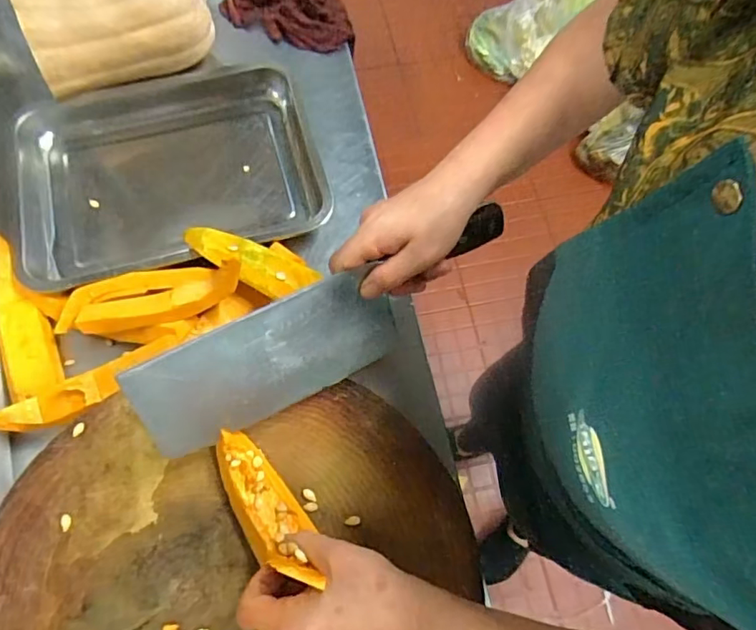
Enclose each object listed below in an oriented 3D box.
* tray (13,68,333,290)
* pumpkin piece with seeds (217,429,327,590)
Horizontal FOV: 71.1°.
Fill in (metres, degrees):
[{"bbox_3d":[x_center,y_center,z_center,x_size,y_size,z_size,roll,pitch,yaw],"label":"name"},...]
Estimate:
[{"bbox_3d":[-0.248,-0.169,0.628,0.339,0.044,0.250,-14,70,-8],"label":"tray"},{"bbox_3d":[-0.084,0.151,0.396,0.045,0.056,0.136,-34,52,-14],"label":"pumpkin piece with seeds"}]

